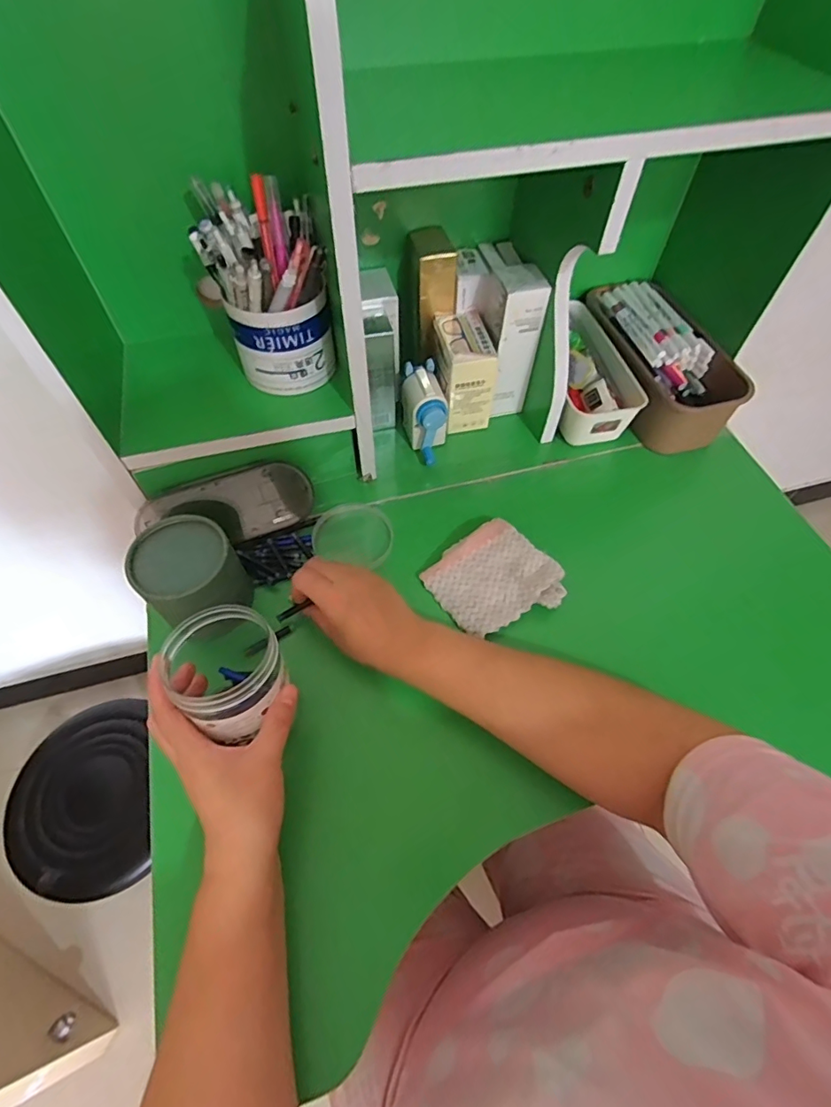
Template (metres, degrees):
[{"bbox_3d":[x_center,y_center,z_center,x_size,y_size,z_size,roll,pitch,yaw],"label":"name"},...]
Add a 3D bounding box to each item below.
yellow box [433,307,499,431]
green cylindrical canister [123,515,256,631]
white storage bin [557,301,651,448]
[{"bbox_3d":[0.053,-0.213,0.603,0.060,0.102,0.086,-14,59,-9],"label":"yellow box"},{"bbox_3d":[-0.200,0.023,0.464,0.086,0.087,0.078,-33,64,-20],"label":"green cylindrical canister"},{"bbox_3d":[0.198,-0.227,0.630,0.090,0.056,0.201,-9,58,-7],"label":"white storage bin"}]

